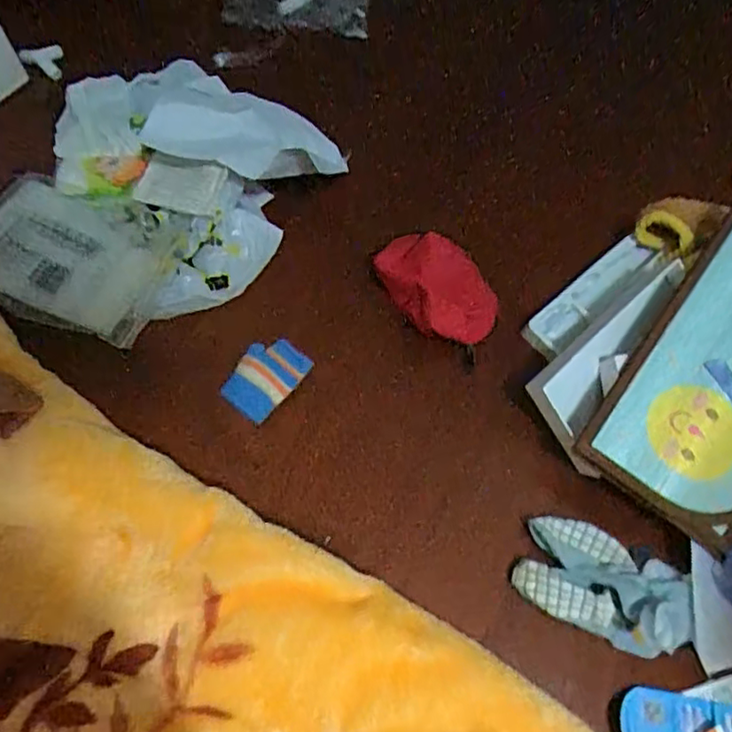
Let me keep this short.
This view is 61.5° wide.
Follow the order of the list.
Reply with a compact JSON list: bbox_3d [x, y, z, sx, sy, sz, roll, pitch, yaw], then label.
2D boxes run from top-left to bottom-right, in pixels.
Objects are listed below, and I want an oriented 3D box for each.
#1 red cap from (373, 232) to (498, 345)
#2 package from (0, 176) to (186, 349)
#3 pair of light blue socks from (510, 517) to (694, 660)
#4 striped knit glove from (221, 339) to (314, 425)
[{"bbox_3d":[0.073,-0.079,0.619,0.085,0.029,0.127,-33,73,-15],"label":"red cap"},{"bbox_3d":[-0.298,-0.114,0.611,0.214,0.034,0.144,21,68,6],"label":"package"},{"bbox_3d":[0.206,0.179,0.508,0.147,0.056,0.087,23,68,6],"label":"pair of light blue socks"},{"bbox_3d":[-0.095,0.011,0.578,0.057,0.008,0.079,38,97,9],"label":"striped knit glove"}]

